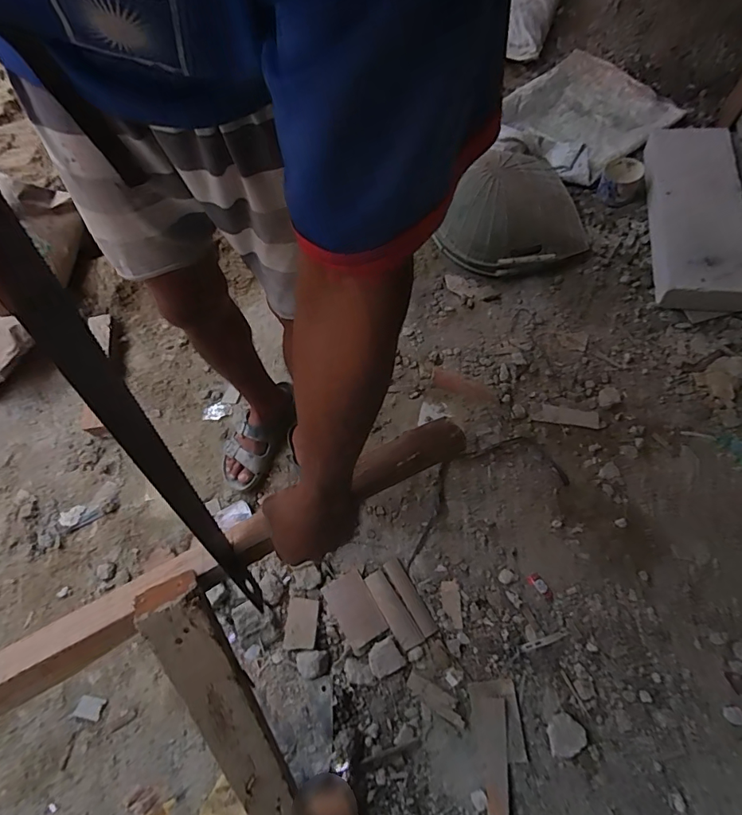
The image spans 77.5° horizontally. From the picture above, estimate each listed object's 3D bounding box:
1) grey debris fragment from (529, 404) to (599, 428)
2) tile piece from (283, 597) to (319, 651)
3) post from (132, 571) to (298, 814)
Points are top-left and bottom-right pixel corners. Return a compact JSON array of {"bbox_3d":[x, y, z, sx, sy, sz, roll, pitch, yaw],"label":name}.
[{"bbox_3d":[0.446,0.016,1.061,0.153,0.008,0.045,7,64,6],"label":"grey debris fragment"},{"bbox_3d":[-0.131,0.409,0.876,0.056,0.009,0.089,-2,49,8],"label":"tile piece"},{"bbox_3d":[-0.138,0.421,0.547,0.061,0.544,0.035,-14,23,-4],"label":"post"}]

